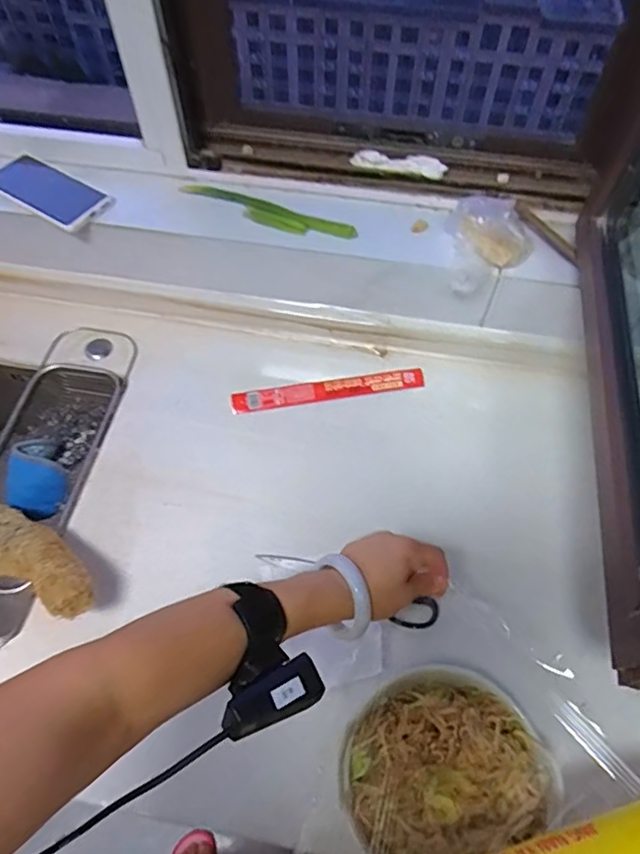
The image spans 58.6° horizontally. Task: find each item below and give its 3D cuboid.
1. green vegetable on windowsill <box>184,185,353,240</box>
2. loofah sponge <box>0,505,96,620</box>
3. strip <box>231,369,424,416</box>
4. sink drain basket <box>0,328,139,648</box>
[{"bbox_3d":[-0.067,-0.276,0.730,0.232,0.019,0.034,22,61,13],"label":"green vegetable on windowsill"},{"bbox_3d":[-0.314,0.140,0.600,0.210,0.044,0.076,15,58,29],"label":"loofah sponge"},{"bbox_3d":[0.012,-0.047,0.757,0.254,0.006,0.032,-9,77,-7],"label":"strip"},{"bbox_3d":[-0.349,0.053,0.706,0.133,0.053,0.428,8,59,5],"label":"sink drain basket"}]

